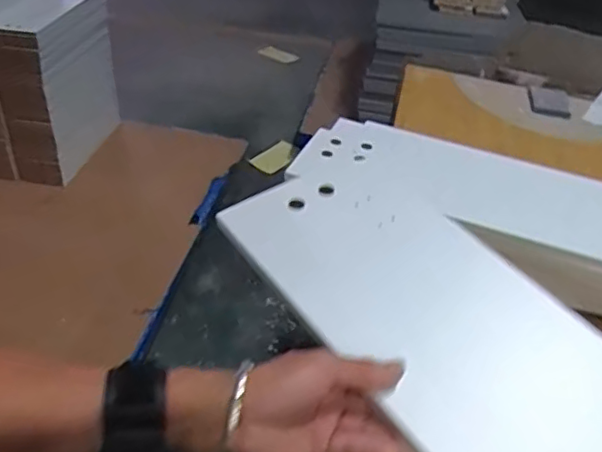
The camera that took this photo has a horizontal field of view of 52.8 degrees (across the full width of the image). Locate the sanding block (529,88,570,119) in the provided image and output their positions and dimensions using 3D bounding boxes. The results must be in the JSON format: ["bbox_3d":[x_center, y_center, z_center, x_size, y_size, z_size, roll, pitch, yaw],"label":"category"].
[{"bbox_3d":[0.483,-0.244,1.183,0.070,0.008,0.124,11,37,9],"label":"sanding block"}]

